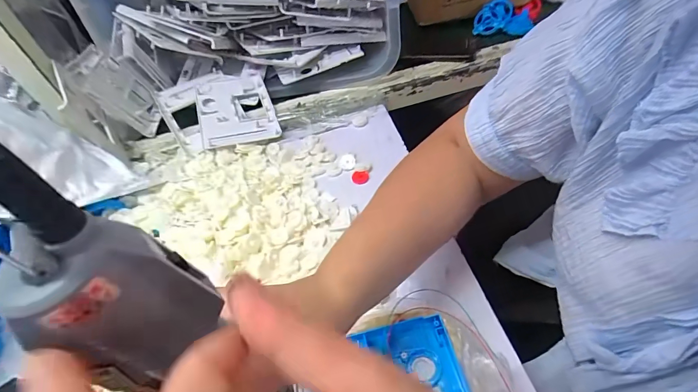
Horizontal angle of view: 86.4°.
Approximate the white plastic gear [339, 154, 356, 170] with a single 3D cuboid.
[{"bbox_3d":[-0.003,-0.049,0.541,0.025,0.007,0.022,-10,82,8],"label":"white plastic gear"}]

